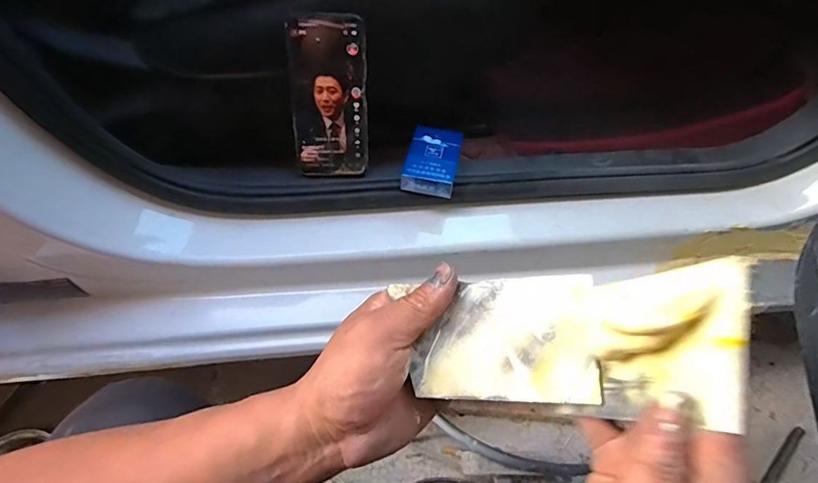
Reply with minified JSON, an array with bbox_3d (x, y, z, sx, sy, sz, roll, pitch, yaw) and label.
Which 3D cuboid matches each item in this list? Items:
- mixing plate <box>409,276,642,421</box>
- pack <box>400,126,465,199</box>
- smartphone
[{"bbox_3d":[0.062,0.063,0.299,0.117,0.009,0.078,-3,71,21],"label":"mixing plate"},{"bbox_3d":[0.026,-0.091,0.536,0.055,0.023,0.088,12,62,3],"label":"pack"},{"bbox_3d":[-0.081,-0.145,0.496,0.072,0.159,0.007,1,27,-3],"label":"smartphone"}]

